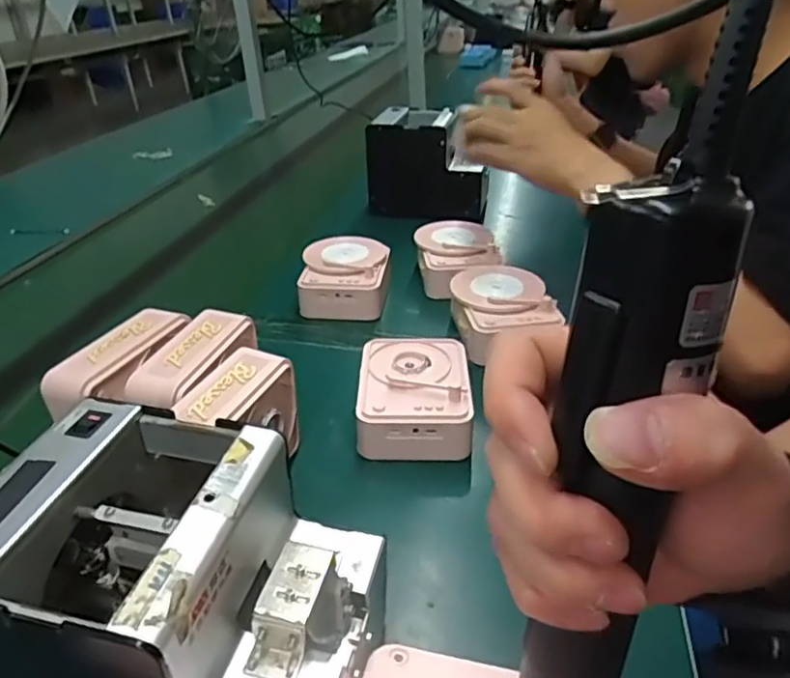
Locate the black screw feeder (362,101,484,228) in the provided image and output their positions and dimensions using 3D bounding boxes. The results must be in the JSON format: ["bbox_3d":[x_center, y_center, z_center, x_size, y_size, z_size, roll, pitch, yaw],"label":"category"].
[{"bbox_3d":[0.054,-0.287,1.009,0.184,0.143,0.120,7,32,16],"label":"black screw feeder"}]

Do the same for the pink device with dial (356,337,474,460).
[{"bbox_3d":[0.018,0.049,0.553,0.100,0.044,0.129,-2,31,3],"label":"pink device with dial"}]

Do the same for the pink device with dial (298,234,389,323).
[{"bbox_3d":[-0.058,-0.077,0.755,0.108,0.058,0.125,-1,31,4],"label":"pink device with dial"}]

